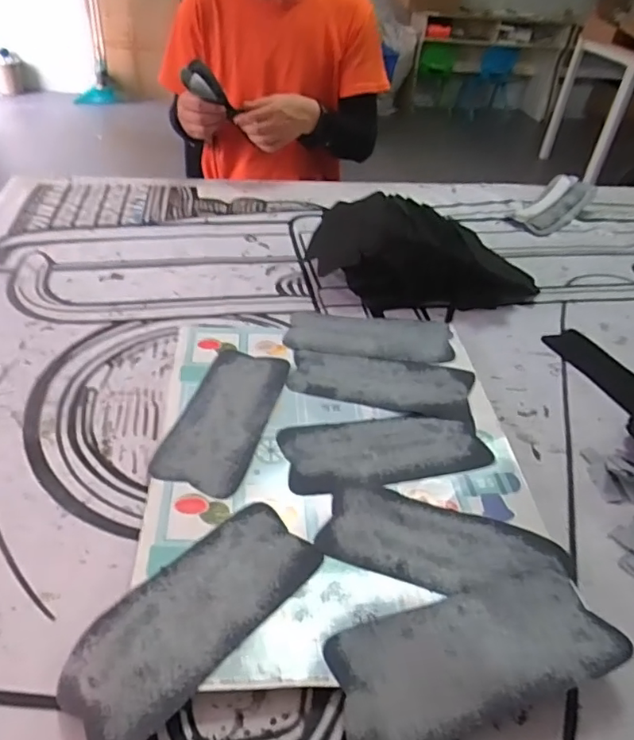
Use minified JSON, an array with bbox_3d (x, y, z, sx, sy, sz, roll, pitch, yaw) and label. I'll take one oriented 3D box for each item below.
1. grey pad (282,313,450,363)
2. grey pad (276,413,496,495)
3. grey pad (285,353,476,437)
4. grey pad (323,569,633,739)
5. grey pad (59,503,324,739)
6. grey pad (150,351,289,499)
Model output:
[{"bbox_3d":[0.077,-0.053,0.797,0.235,0.011,0.111,6,39,-1],"label":"grey pad"},{"bbox_3d":[0.075,0.088,0.619,0.226,0.012,0.092,-5,40,-14],"label":"grey pad"},{"bbox_3d":[0.084,0.015,0.709,0.231,0.011,0.102,11,39,5],"label":"grey pad"},{"bbox_3d":[0.126,0.227,0.438,0.226,0.018,0.095,-13,38,-12],"label":"grey pad"},{"bbox_3d":[-0.095,0.193,0.449,0.094,0.023,0.221,31,45,27],"label":"grey pad"},{"bbox_3d":[-0.102,0.047,0.631,0.094,0.017,0.226,11,39,6],"label":"grey pad"}]

